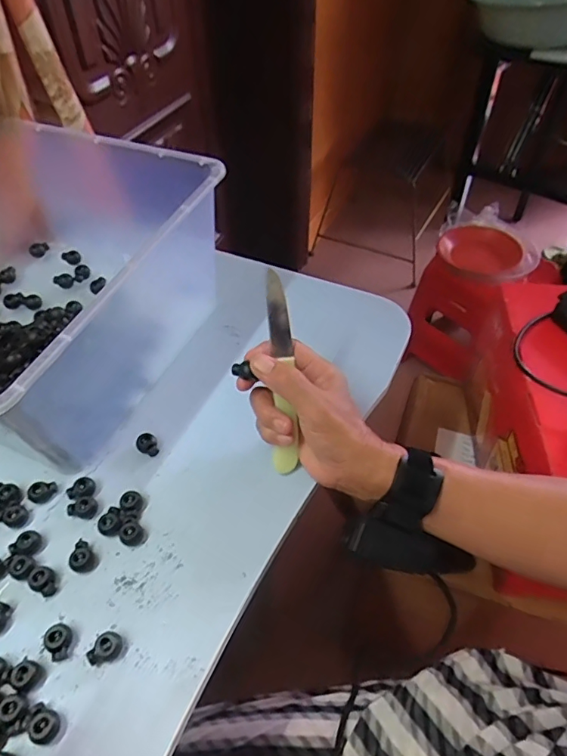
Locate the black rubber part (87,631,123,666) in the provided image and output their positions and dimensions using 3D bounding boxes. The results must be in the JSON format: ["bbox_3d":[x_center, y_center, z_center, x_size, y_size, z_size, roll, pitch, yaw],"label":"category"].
[{"bbox_3d":[-0.118,0.182,0.336,0.016,0.013,0.022,28,51,24],"label":"black rubber part"}]

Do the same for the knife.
[{"bbox_3d":[-0.001,-0.002,0.409,0.020,0.166,0.018,-4,12,-6],"label":"knife"}]

